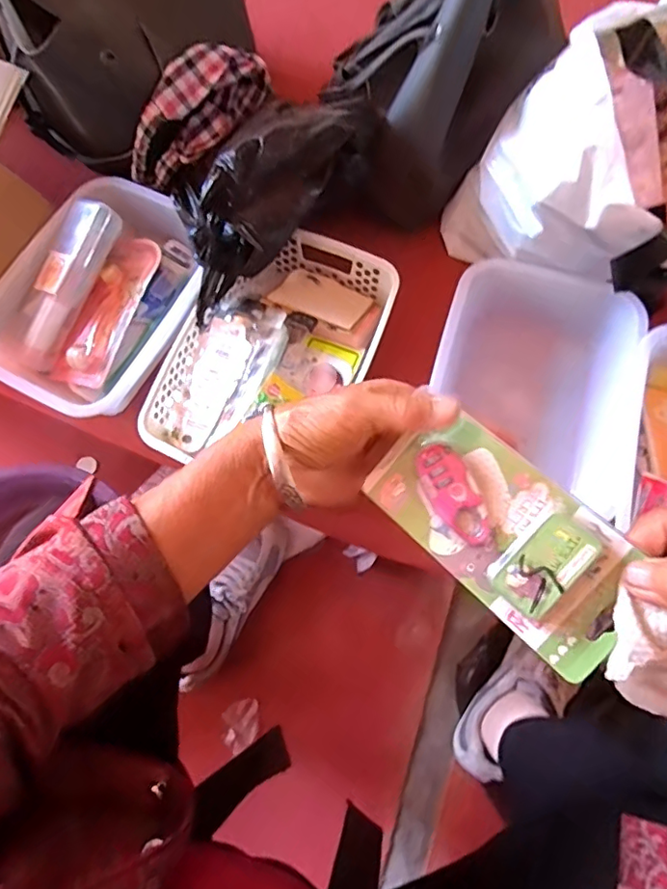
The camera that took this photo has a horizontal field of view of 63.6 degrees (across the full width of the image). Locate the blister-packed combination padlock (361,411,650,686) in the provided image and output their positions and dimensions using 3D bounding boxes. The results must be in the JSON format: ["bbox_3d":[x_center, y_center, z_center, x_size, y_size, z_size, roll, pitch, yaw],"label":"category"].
[{"bbox_3d":[0.083,0.042,0.269,0.137,0.015,0.069,43,99,24],"label":"blister-packed combination padlock"}]

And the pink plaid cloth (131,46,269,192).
[{"bbox_3d":[-0.164,-0.407,0.666,0.059,0.100,0.199,42,76,15],"label":"pink plaid cloth"}]

